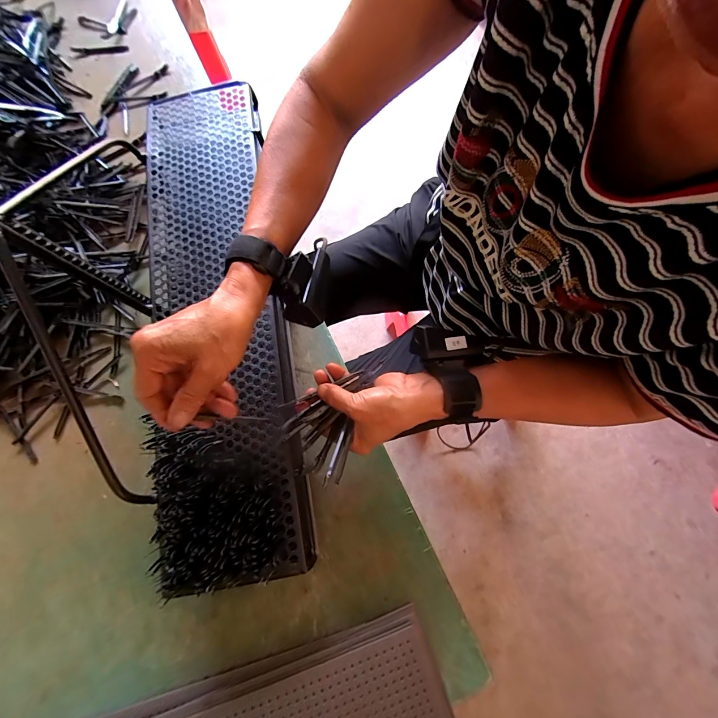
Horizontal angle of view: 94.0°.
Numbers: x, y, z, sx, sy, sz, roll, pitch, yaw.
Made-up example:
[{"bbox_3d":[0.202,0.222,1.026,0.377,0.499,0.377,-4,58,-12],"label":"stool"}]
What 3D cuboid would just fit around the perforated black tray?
[{"bbox_3d":[-0.163,-0.072,0.379,0.154,0.051,0.585,-14,76,-2],"label":"perforated black tray"}]

